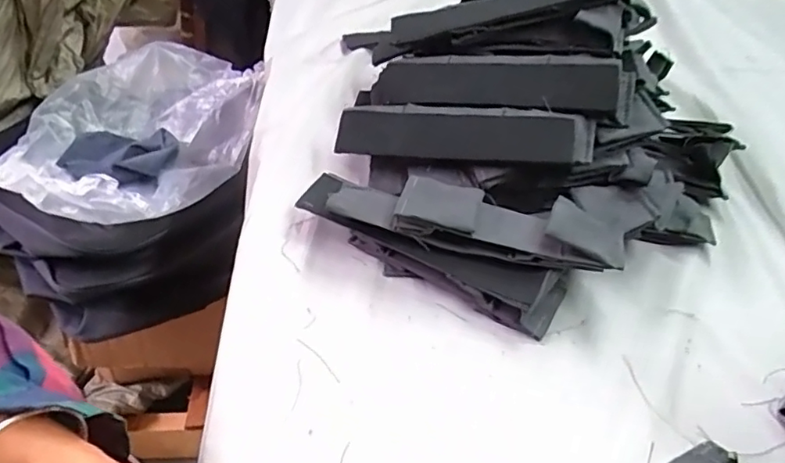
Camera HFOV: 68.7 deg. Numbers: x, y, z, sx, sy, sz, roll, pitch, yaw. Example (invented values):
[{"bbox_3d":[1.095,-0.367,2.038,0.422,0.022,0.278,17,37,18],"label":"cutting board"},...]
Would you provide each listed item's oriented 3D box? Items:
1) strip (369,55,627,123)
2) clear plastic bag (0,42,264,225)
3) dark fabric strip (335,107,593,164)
[{"bbox_3d":[0.082,-0.118,0.460,0.195,0.012,0.055,8,62,15],"label":"strip"},{"bbox_3d":[-0.409,-0.169,0.928,0.329,0.101,0.391,21,41,20],"label":"clear plastic bag"},{"bbox_3d":[0.052,-0.076,0.452,0.195,0.010,0.043,5,65,14],"label":"dark fabric strip"}]

